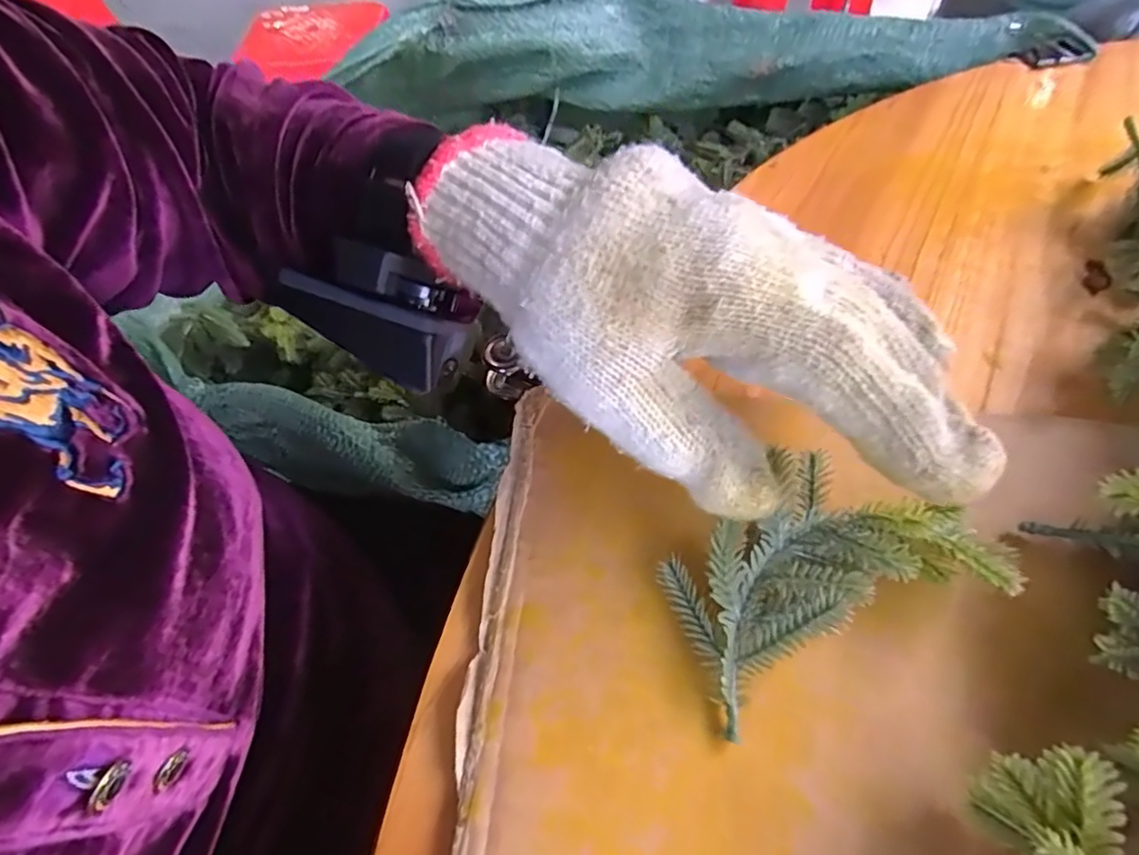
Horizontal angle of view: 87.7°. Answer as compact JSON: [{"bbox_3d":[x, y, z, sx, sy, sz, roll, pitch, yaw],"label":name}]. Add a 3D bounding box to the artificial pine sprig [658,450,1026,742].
[{"bbox_3d":[0.078,0.041,0.183,0.092,0.032,0.055,-20,53,-13],"label":"artificial pine sprig"}]

